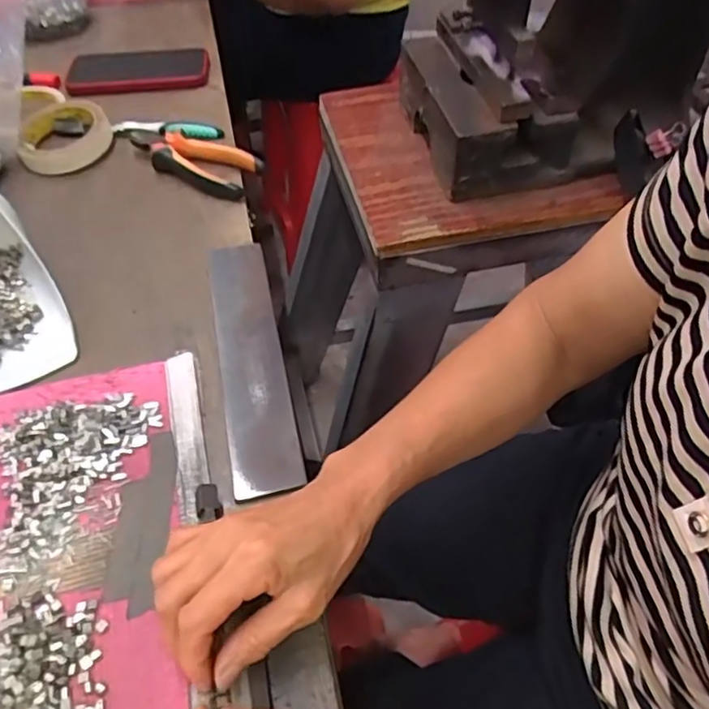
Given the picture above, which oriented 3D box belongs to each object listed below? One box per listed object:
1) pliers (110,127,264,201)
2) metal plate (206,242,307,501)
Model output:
[{"bbox_3d":[-0.181,-0.207,0.647,0.179,0.022,0.055,22,55,16],"label":"pliers"},{"bbox_3d":[-0.083,-0.003,0.494,0.049,0.008,0.240,-10,53,-8],"label":"metal plate"}]

